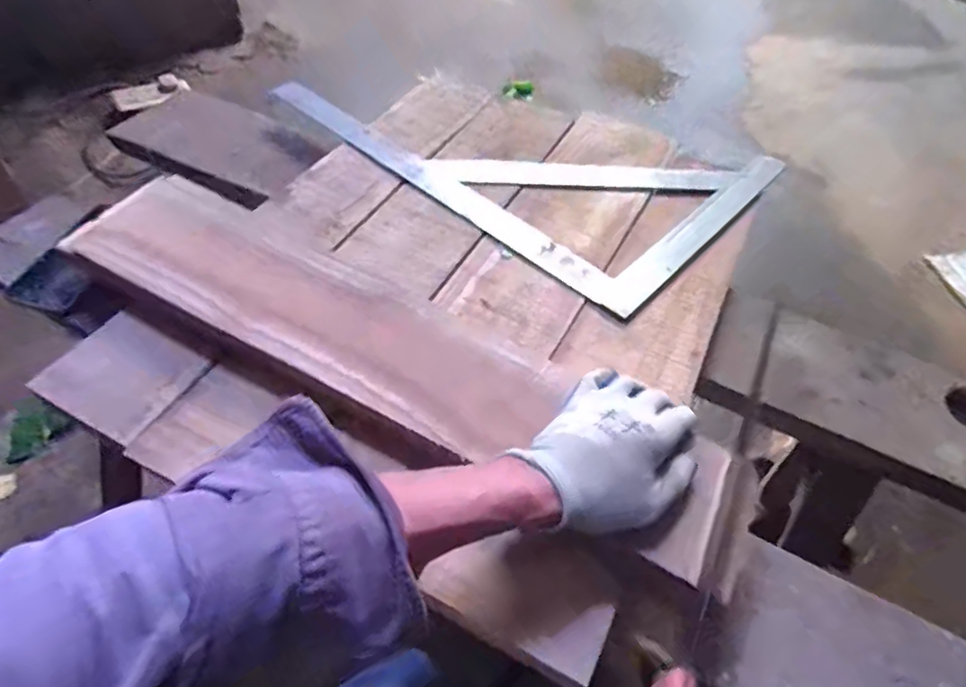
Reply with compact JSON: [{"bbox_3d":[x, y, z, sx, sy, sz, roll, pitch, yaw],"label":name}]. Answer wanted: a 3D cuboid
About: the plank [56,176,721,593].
[{"bbox_3d":[-0.105,-0.006,0.542,0.636,0.038,0.156,26,54,18],"label":"plank"}]

